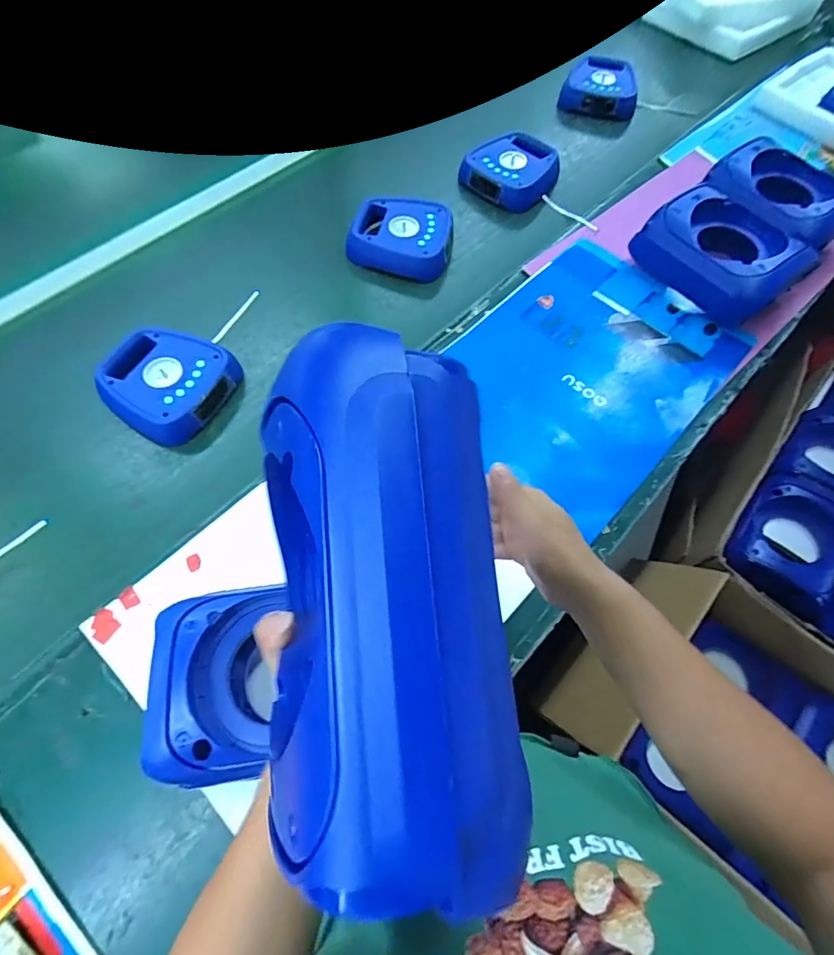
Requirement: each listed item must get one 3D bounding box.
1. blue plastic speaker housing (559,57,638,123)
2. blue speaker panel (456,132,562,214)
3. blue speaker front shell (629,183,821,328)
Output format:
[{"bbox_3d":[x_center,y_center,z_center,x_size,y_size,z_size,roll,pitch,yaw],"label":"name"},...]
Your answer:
[{"bbox_3d":[0.381,-0.810,1.022,0.170,0.062,0.096,9,63,2],"label":"blue plastic speaker housing"},{"bbox_3d":[0.175,-0.568,0.912,0.154,0.057,0.151,41,68,17],"label":"blue speaker panel"},{"bbox_3d":[0.470,-0.347,0.768,0.136,0.098,0.214,-32,68,-17],"label":"blue speaker front shell"}]

